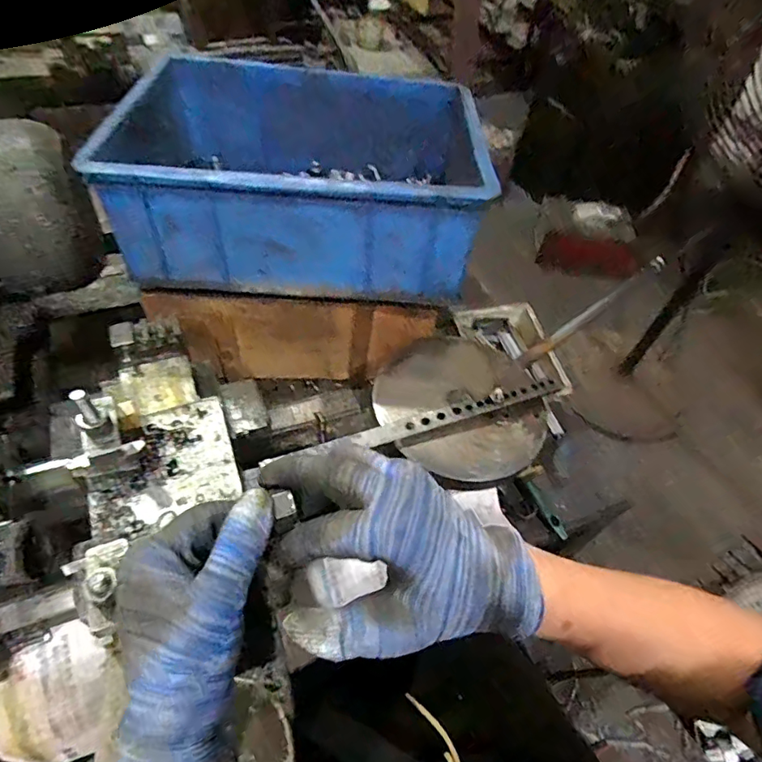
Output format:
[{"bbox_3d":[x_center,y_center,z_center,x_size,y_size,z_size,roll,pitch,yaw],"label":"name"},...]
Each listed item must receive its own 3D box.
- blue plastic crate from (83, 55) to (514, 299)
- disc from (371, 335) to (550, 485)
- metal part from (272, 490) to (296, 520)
[{"bbox_3d":[-0.096,-0.254,0.607,0.395,0.137,0.286,3,52,-4],"label":"blue plastic crate"},{"bbox_3d":[0.088,0.022,0.550,0.176,0.022,0.181,3,52,-4],"label":"disc"},{"bbox_3d":[-0.052,0.065,0.269,0.010,0.004,0.014,-15,55,-17],"label":"metal part"}]

